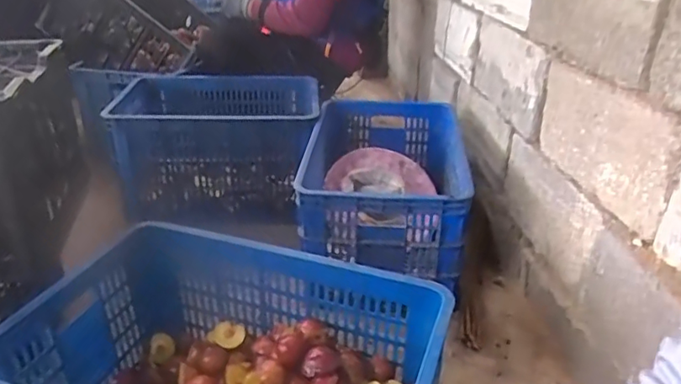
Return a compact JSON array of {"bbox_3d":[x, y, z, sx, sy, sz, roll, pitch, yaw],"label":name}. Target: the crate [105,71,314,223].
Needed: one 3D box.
[{"bbox_3d":[-0.348,-0.140,1.611,0.527,0.308,0.391,0,28,-1],"label":"crate"}]

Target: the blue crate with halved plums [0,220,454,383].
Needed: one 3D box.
[{"bbox_3d":[-0.153,0.278,0.767,0.533,0.251,0.361,10,30,17],"label":"blue crate with halved plums"}]

